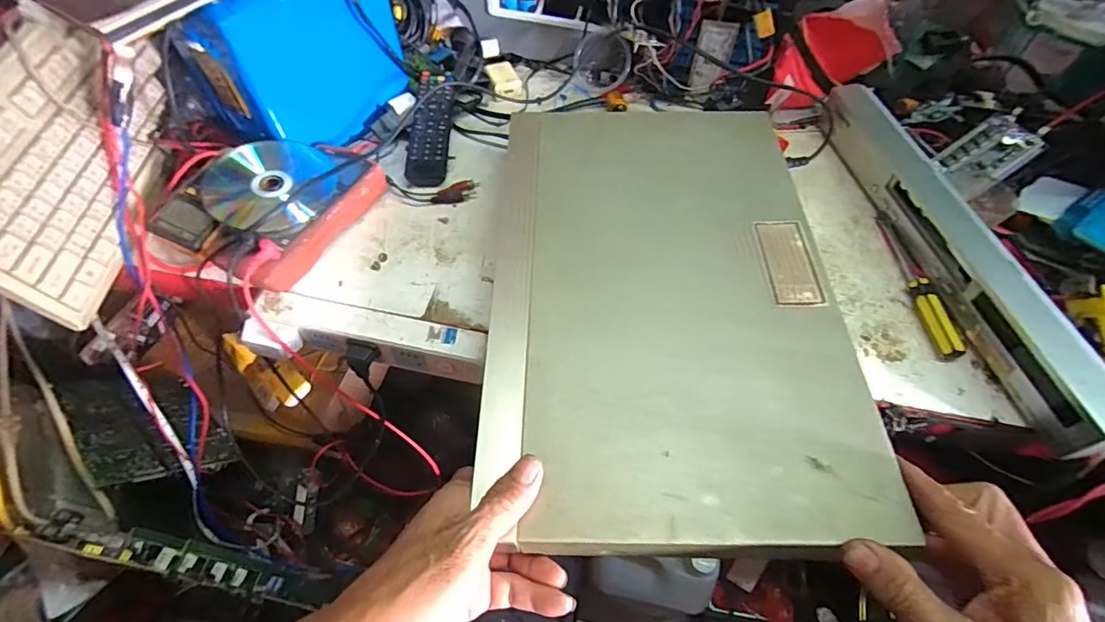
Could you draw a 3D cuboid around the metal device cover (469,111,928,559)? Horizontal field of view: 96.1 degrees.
[{"bbox_3d":[0.083,-0.028,0.402,0.258,0.023,0.401,1,56,1],"label":"metal device cover"}]

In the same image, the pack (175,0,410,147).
[{"bbox_3d":[-0.259,-0.277,0.511,0.107,0.154,0.193,37,64,22],"label":"pack"}]

